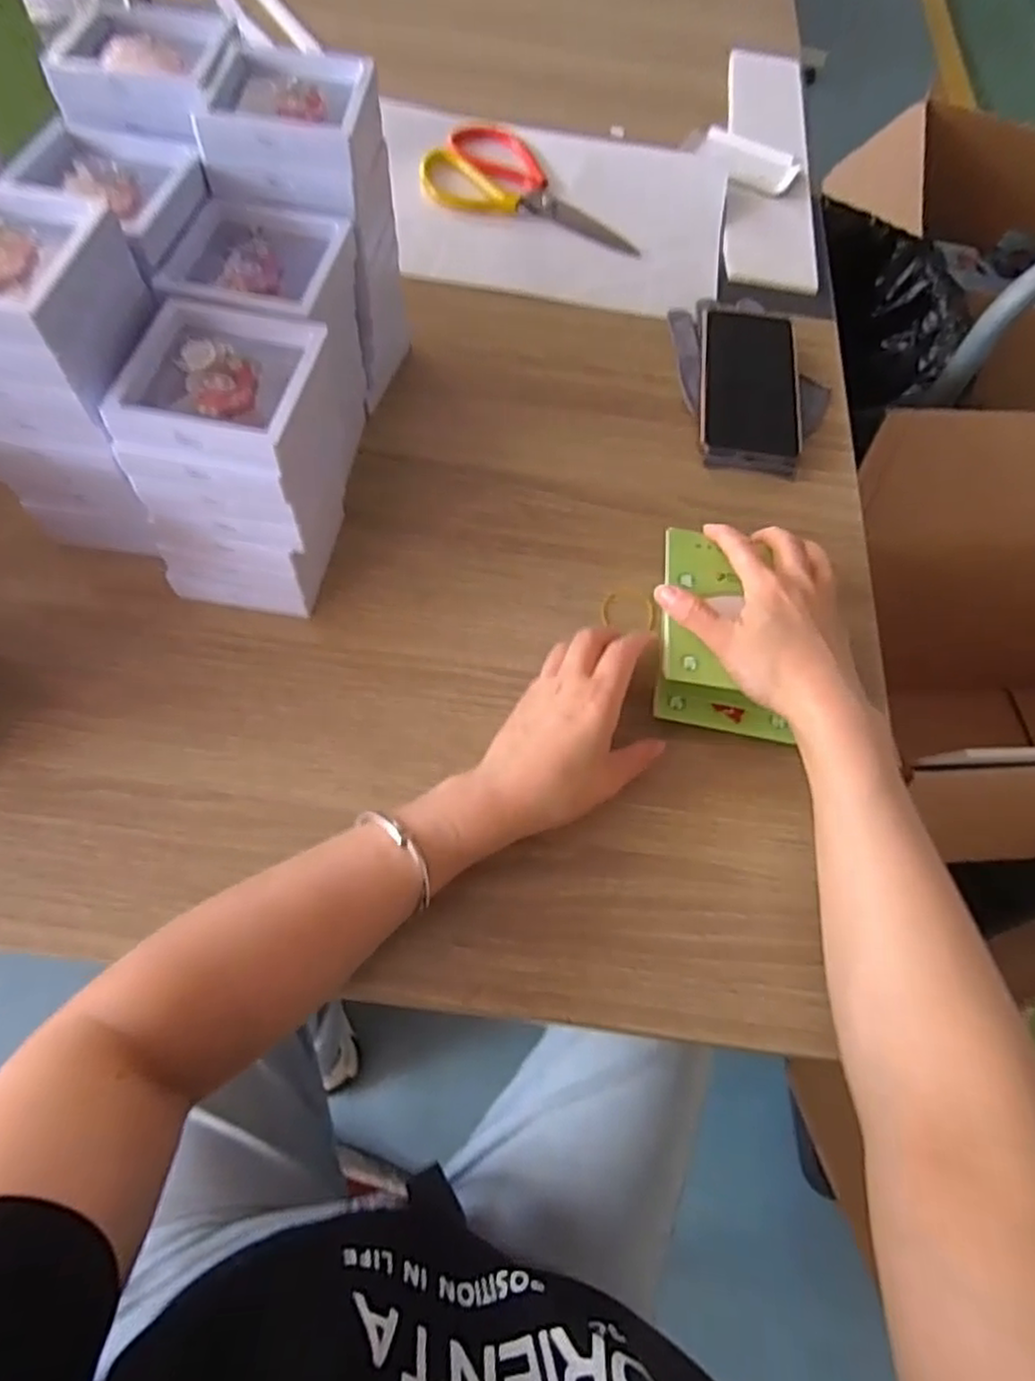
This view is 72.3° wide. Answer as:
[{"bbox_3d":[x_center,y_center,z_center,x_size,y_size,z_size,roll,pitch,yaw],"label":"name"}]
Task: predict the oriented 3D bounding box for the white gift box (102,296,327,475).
[{"bbox_3d":[-0.149,-0.156,0.361,0.085,0.022,0.092,8,64,-2],"label":"white gift box"}]

